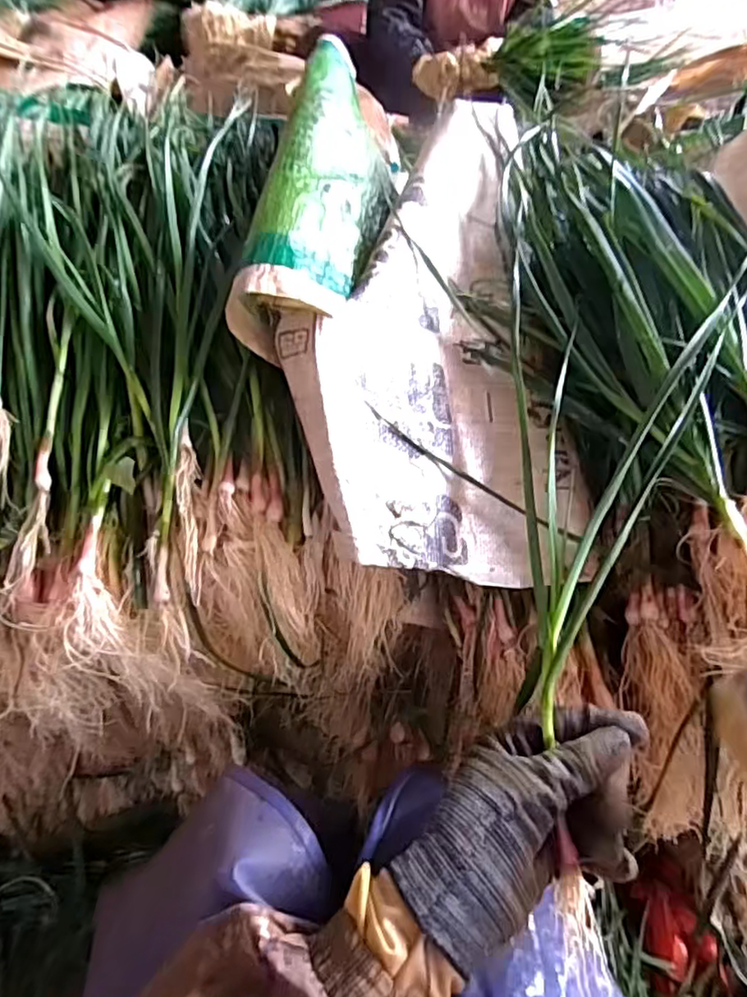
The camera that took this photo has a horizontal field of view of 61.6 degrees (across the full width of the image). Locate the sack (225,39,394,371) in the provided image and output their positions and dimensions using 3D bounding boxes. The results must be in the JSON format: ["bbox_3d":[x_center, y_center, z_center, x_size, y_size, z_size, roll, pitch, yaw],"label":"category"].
[{"bbox_3d":[-0.036,-0.308,0.582,0.087,0.077,0.513,3,51,3],"label":"sack"}]

